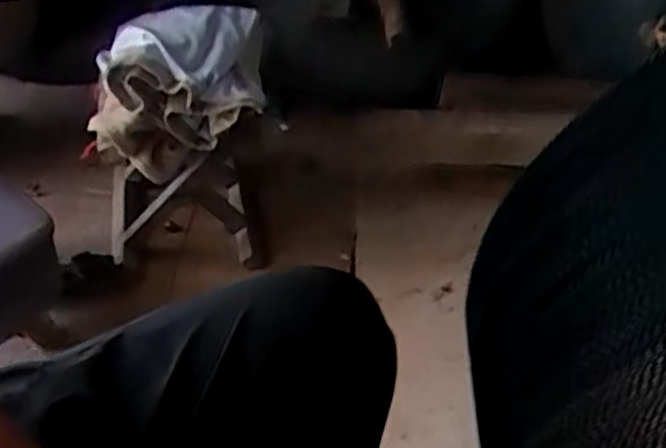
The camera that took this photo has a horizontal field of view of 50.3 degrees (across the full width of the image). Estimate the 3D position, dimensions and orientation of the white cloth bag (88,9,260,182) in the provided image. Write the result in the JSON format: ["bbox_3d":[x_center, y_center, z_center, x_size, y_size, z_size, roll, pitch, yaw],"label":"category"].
[{"bbox_3d":[-0.227,-0.205,1.065,0.238,0.171,0.238,-1,43,-8],"label":"white cloth bag"}]

